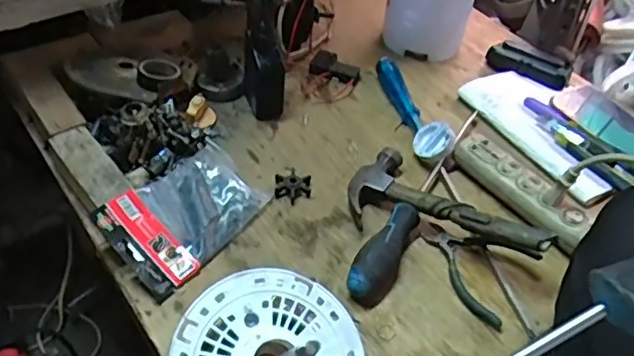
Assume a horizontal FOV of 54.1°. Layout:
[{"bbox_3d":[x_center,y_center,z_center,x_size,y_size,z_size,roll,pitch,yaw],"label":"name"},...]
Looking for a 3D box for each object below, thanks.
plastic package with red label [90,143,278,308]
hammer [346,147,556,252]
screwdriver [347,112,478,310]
[{"bbox_3d":[-0.125,0.033,0.599,0.098,0.021,0.157,41,50,10],"label":"plastic package with red label"},{"bbox_3d":[0.122,0.032,0.602,0.204,0.026,0.103,21,45,32],"label":"hammer"},{"bbox_3d":[0.110,0.010,0.651,0.036,0.036,0.319,23,47,16],"label":"screwdriver"}]

